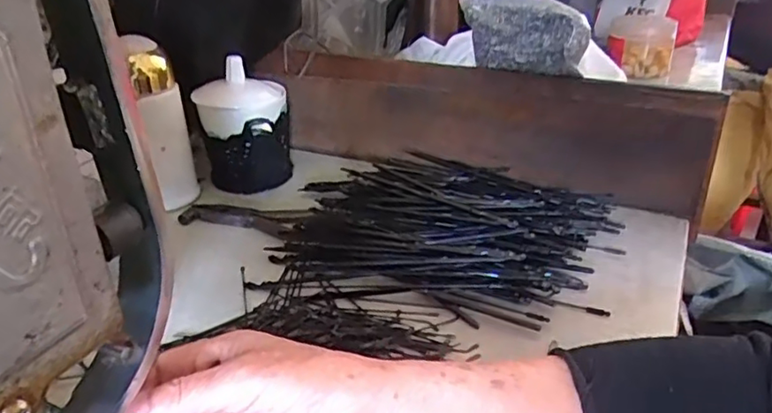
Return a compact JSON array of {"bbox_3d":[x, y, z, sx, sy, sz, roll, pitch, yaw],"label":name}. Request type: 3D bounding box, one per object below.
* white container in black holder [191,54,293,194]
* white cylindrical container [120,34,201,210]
[{"bbox_3d":[-0.141,-0.077,0.596,0.086,0.109,0.080,-3,28,-3],"label":"white container in black holder"},{"bbox_3d":[-0.206,-0.078,0.560,0.041,0.158,0.036,-10,29,-16],"label":"white cylindrical container"}]

